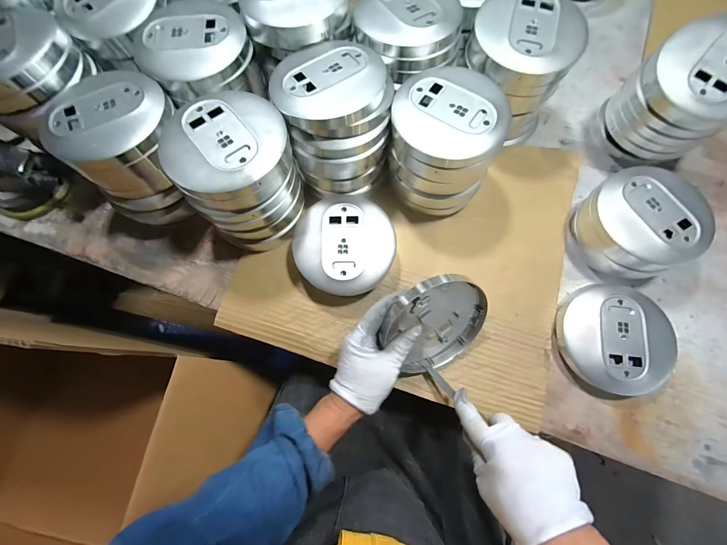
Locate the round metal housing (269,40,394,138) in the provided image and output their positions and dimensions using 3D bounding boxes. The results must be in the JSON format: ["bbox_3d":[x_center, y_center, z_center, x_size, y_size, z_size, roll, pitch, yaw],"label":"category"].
[{"bbox_3d":[-0.038,-0.230,0.376,0.140,0.047,0.122,-8,75,-1],"label":"round metal housing"}]

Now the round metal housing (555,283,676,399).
[{"bbox_3d":[0.322,0.083,0.403,0.130,0.034,0.131,0,75,1],"label":"round metal housing"}]

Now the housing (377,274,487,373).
[{"bbox_3d":[0.089,0.063,0.377,0.126,0.130,0.020,-34,37,-1],"label":"housing"}]

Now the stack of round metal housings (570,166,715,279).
[{"bbox_3d":[0.368,-0.065,0.422,0.122,0.080,0.131,-27,76,-6],"label":"stack of round metal housings"}]

